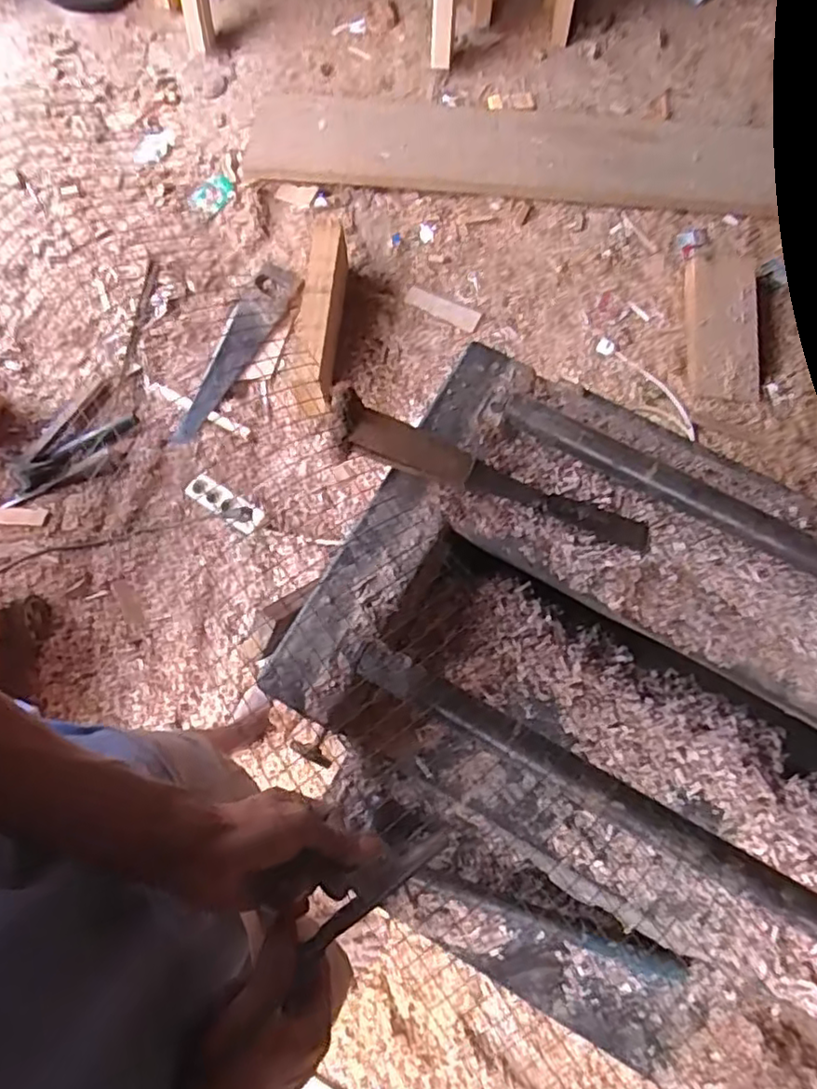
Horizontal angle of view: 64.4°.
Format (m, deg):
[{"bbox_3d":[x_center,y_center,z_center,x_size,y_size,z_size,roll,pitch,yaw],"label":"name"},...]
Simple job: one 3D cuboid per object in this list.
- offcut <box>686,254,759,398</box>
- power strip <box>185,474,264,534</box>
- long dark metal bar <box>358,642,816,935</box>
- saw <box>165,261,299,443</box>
[{"bbox_3d":[0.761,-0.537,1.569,0.162,0.039,0.434,9,74,3],"label":"offcut"},{"bbox_3d":[-0.404,-0.087,1.422,0.203,0.044,0.067,33,76,12],"label":"power strip"},{"bbox_3d":[0.184,0.206,0.484,0.493,0.035,0.032,28,75,8],"label":"long dark metal bar"},{"bbox_3d":[-0.414,-0.471,1.568,0.134,0.038,0.530,18,73,8],"label":"saw"}]

